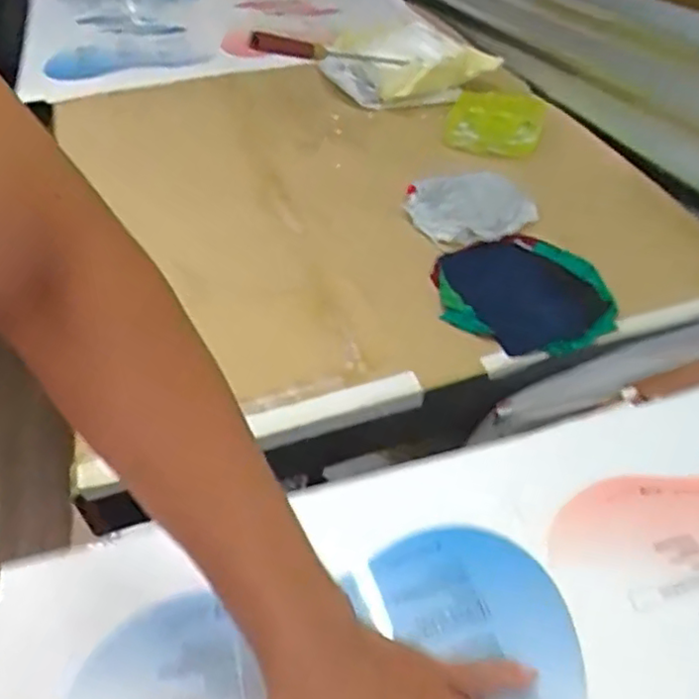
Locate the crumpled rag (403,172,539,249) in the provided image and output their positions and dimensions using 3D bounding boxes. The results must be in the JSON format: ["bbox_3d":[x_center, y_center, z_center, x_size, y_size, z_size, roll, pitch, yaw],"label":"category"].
[{"bbox_3d":[0.139,-0.172,0.783,0.129,0.029,0.115,-22,50,-20],"label":"crumpled rag"}]

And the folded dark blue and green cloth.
[{"bbox_3d":[0.184,-0.060,0.688,0.173,0.024,0.176,-34,53,-30],"label":"folded dark blue and green cloth"}]

